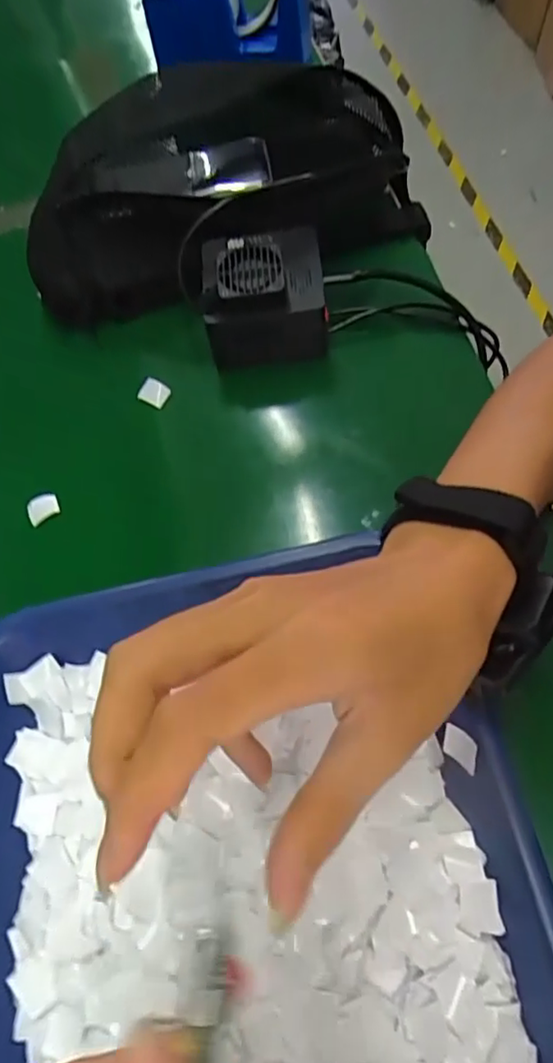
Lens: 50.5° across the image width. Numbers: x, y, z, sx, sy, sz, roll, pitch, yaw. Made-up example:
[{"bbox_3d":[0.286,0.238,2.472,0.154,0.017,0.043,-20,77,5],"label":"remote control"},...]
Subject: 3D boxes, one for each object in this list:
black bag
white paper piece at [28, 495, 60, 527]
[{"bbox_3d":[-0.039,-0.260,0.422,0.286,0.076,0.150,-18,65,-5],"label":"black bag"},{"bbox_3d":[-0.148,-0.015,0.371,0.020,0.004,0.016,-32,79,-14],"label":"white paper piece"}]

